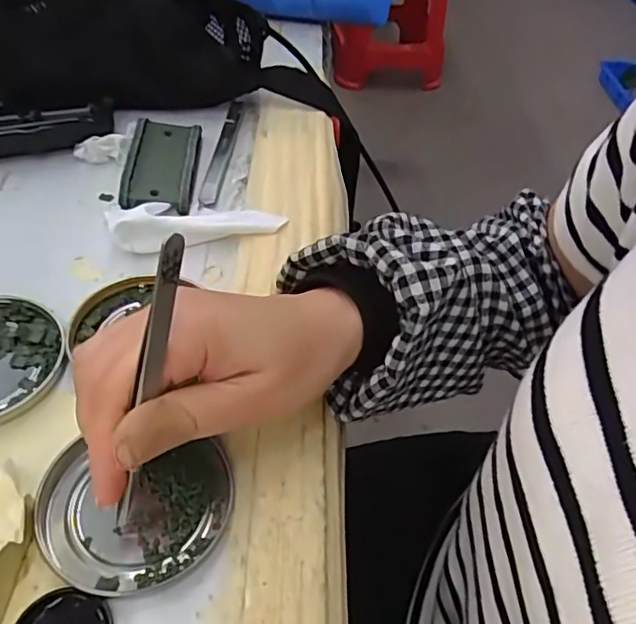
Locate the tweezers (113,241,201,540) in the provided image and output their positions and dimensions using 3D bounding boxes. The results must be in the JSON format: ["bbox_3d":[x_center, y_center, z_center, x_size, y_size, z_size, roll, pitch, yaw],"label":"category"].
[{"bbox_3d":[-0.065,0.032,0.225,0.005,0.133,0.010,26,26,18],"label":"tweezers"}]

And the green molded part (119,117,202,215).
[{"bbox_3d":[-0.105,-0.101,0.405,0.045,0.020,0.086,1,48,-5],"label":"green molded part"}]

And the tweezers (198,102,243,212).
[{"bbox_3d":[-0.071,-0.122,0.437,0.014,0.009,0.137,5,47,-1],"label":"tweezers"}]

